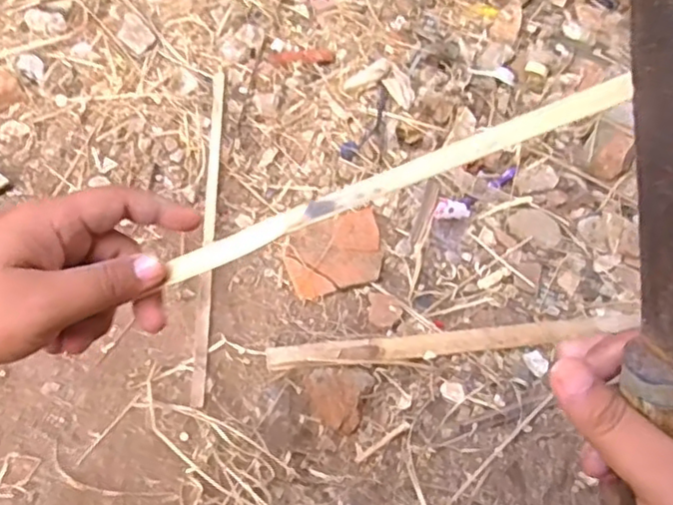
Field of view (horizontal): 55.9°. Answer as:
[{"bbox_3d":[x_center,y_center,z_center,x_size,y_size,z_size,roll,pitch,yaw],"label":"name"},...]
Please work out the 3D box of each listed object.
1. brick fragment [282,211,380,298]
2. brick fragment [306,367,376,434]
[{"bbox_3d":[0.000,-0.001,0.951,0.151,0.016,0.129,-13,61,-11],"label":"brick fragment"},{"bbox_3d":[0.000,0.186,0.829,0.081,0.012,0.083,2,59,-3],"label":"brick fragment"}]

